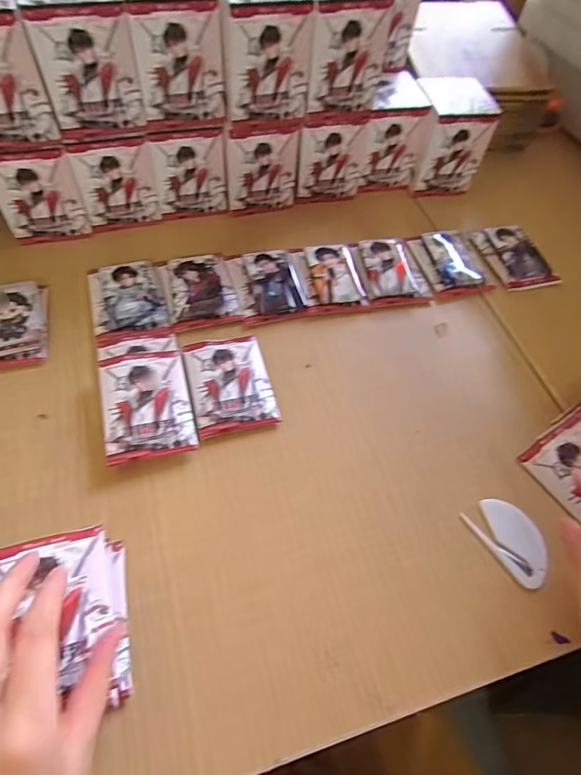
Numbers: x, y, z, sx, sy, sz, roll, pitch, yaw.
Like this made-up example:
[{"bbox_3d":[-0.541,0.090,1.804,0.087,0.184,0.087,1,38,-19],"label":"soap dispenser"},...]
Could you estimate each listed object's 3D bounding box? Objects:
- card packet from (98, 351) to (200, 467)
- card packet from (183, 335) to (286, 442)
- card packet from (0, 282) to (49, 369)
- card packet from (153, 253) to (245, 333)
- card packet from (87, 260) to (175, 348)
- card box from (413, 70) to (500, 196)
[{"bbox_3d":[-0.126,0.013,0.403,0.074,0.007,0.101,-10,64,-15],"label":"card packet"},{"bbox_3d":[-0.057,-0.005,0.433,0.074,0.011,0.101,-11,60,-13],"label":"card packet"},{"bbox_3d":[-0.280,-0.060,0.444,0.081,0.020,0.091,-7,59,-11],"label":"card packet"},{"bbox_3d":[-0.098,-0.107,0.489,0.074,0.018,0.095,-13,60,-14],"label":"card packet"},{"bbox_3d":[-0.168,-0.088,0.472,0.073,0.019,0.100,-14,60,-15],"label":"card packet"},{"bbox_3d":[0.202,-0.326,0.597,0.082,0.107,0.086,-3,58,-8],"label":"card box"}]

